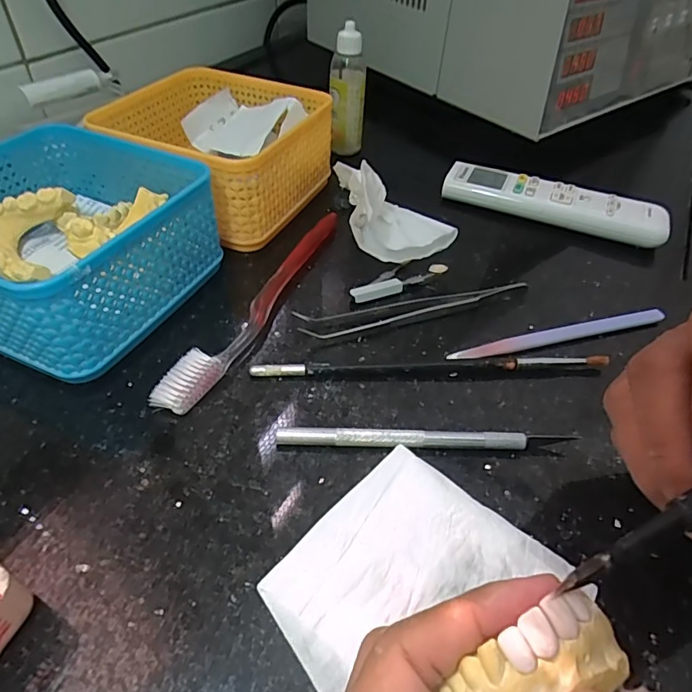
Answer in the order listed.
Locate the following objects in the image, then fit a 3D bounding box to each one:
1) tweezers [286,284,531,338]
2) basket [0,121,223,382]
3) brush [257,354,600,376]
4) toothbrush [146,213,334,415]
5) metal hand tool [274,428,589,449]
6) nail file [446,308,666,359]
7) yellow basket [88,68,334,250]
[{"bbox_3d":[0.040,-0.023,0.296,0.139,0.009,0.021,-7,47,-10],"label":"tweezers"},{"bbox_3d":[-0.157,-0.059,0.282,0.127,0.069,0.126,20,48,16],"label":"basket"},{"bbox_3d":[0.046,0.009,0.266,0.187,0.007,0.011,-1,46,-4],"label":"brush"},{"bbox_3d":[-0.045,-0.029,0.297,0.021,0.013,0.188,21,48,16],"label":"toothbrush"},{"bbox_3d":[0.036,0.044,0.231,0.133,0.007,0.007,2,46,-1],"label":"metal hand tool"},{"bbox_3d":[0.123,-0.007,0.286,0.136,0.005,0.010,-9,47,-12],"label":"nail file"},{"bbox_3d":[-0.091,-0.140,0.359,0.128,0.063,0.129,21,48,16],"label":"yellow basket"}]

